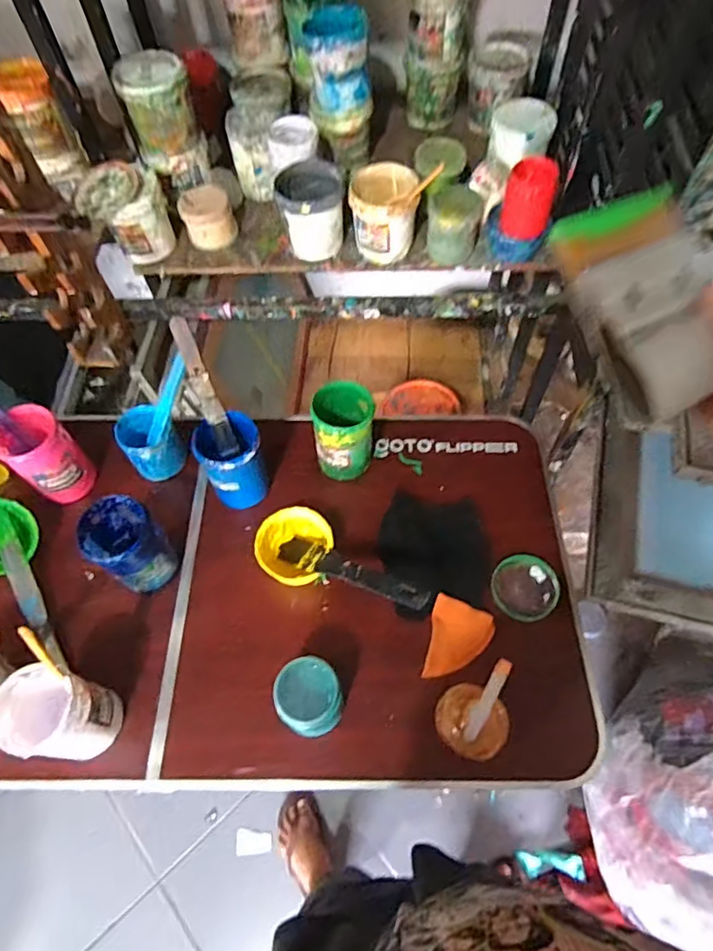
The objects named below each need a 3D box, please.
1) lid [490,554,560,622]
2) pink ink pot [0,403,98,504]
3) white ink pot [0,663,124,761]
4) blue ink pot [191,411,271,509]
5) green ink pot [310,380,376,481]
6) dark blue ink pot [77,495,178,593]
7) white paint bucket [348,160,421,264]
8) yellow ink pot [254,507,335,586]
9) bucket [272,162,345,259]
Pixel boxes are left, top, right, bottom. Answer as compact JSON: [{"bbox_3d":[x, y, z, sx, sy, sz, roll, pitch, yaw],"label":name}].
[{"bbox_3d":[0.258,0.169,0.835,0.096,0.017,0.103,-1,61,2],"label":"lid"},{"bbox_3d":[-0.499,-0.027,0.885,0.089,0.150,0.096,-1,61,2],"label":"pink ink pot"},{"bbox_3d":[-0.372,0.308,0.693,0.103,0.153,0.090,14,62,11],"label":"white ink pot"},{"bbox_3d":[-0.190,-0.019,0.867,0.094,0.143,0.097,-1,61,2],"label":"blue ink pot"},{"bbox_3d":[-0.021,-0.071,0.898,0.097,0.142,0.105,-1,61,2],"label":"green ink pot"},{"bbox_3d":[-0.330,0.110,0.809,0.104,0.143,0.090,33,67,20],"label":"dark blue ink pot"},{"bbox_3d":[0.052,-0.492,1.027,0.121,0.126,0.129,-1,61,2],"label":"white paint bucket"},{"bbox_3d":[-0.091,0.115,0.837,0.112,0.066,0.116,-1,61,2],"label":"yellow ink pot"},{"bbox_3d":[-0.083,-0.492,1.021,0.119,0.119,0.126,-1,61,2],"label":"bucket"}]

